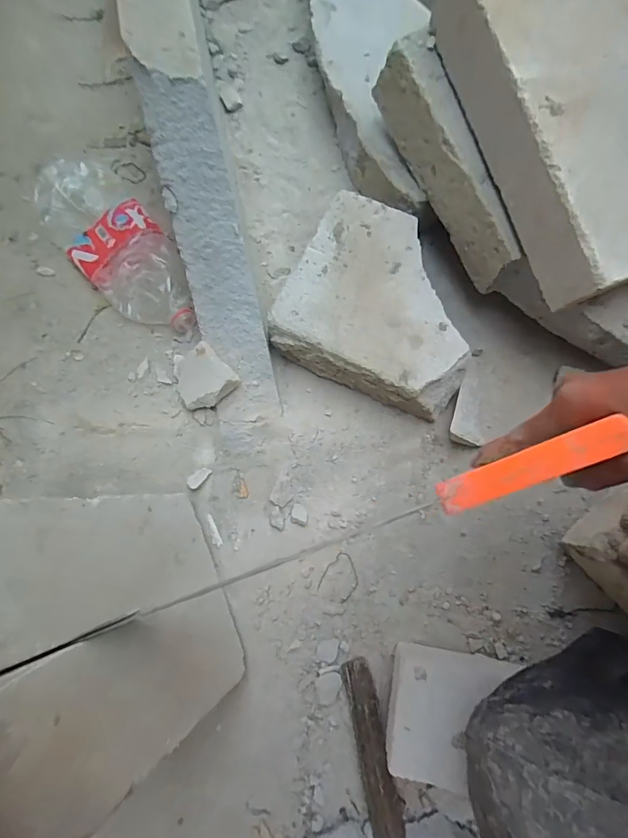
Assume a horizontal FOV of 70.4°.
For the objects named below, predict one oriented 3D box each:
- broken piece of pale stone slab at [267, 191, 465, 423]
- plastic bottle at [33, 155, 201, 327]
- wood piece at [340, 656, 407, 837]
[{"bbox_3d":[0.085,-0.133,0.537,0.215,0.075,0.201,25,78,8],"label":"broken piece of pale stone slab"},{"bbox_3d":[-0.263,-0.234,0.583,0.119,0.046,0.317,-38,78,-8],"label":"plastic bottle"},{"bbox_3d":[0.063,0.356,0.437,0.032,0.027,0.217,-11,76,-1],"label":"wood piece"}]

